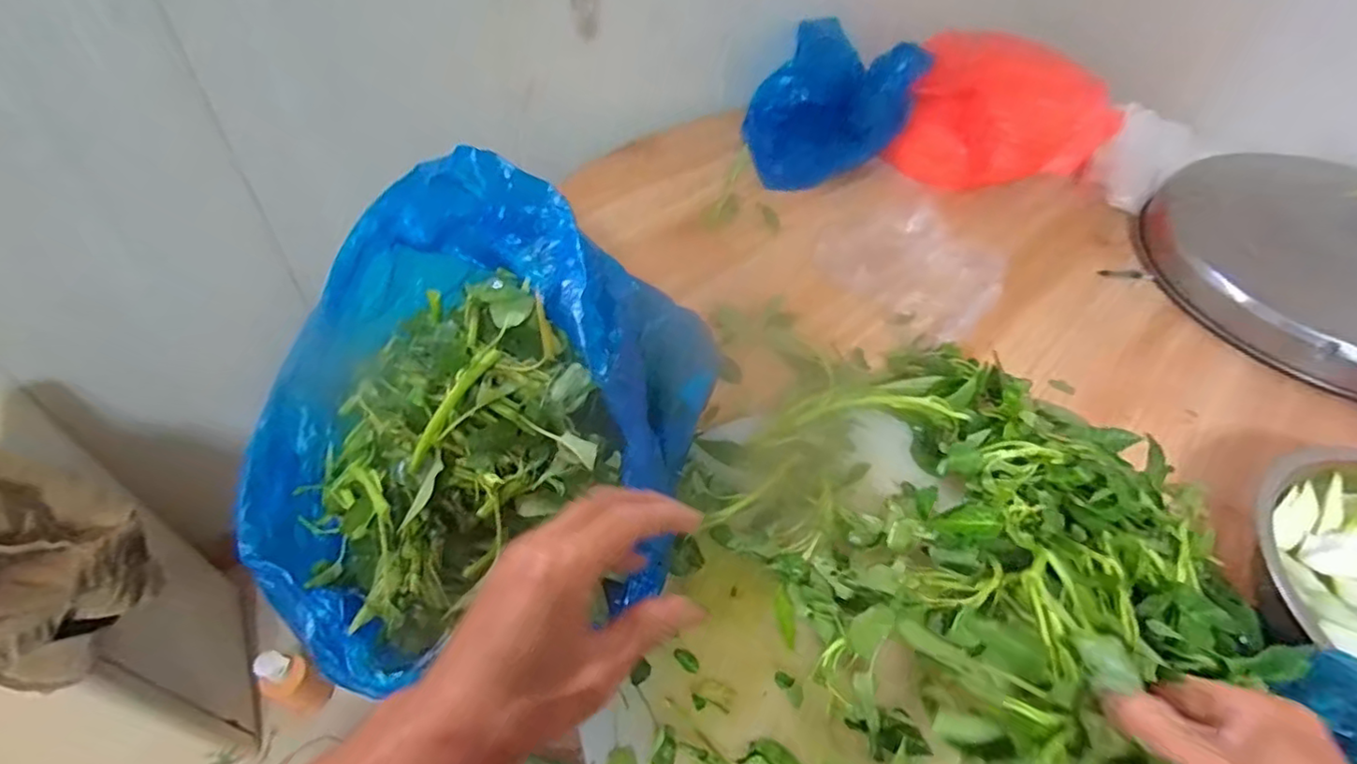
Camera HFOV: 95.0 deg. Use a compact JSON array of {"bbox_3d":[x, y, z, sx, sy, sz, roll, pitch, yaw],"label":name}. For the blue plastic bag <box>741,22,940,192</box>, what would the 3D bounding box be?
[{"bbox_3d":[0.226,-0.404,0.920,0.208,0.145,0.244,25,52,16],"label":"blue plastic bag"}]

